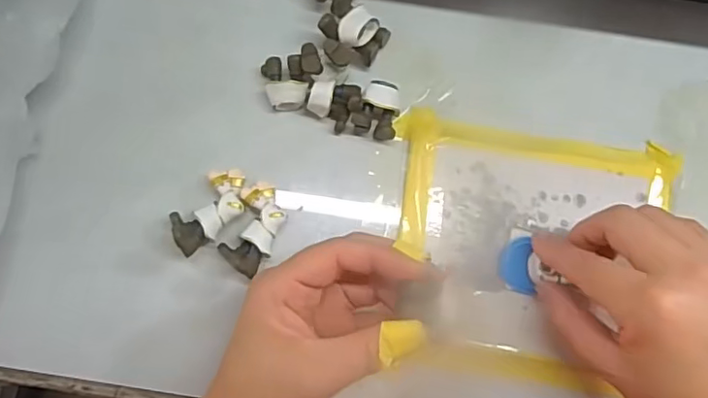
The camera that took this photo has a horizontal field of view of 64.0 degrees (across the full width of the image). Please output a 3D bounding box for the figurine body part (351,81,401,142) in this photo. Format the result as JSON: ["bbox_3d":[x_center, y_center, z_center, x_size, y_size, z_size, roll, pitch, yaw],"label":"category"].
[{"bbox_3d":[0.015,-0.049,0.317,0.024,0.016,0.028,22,81,2],"label":"figurine body part"}]

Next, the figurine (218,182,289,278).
[{"bbox_3d":[-0.052,0.015,0.301,0.026,0.025,0.048,23,81,2],"label":"figurine"}]

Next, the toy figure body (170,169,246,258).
[{"bbox_3d":[-0.074,0.005,0.299,0.025,0.012,0.053,32,66,3],"label":"toy figure body"}]

